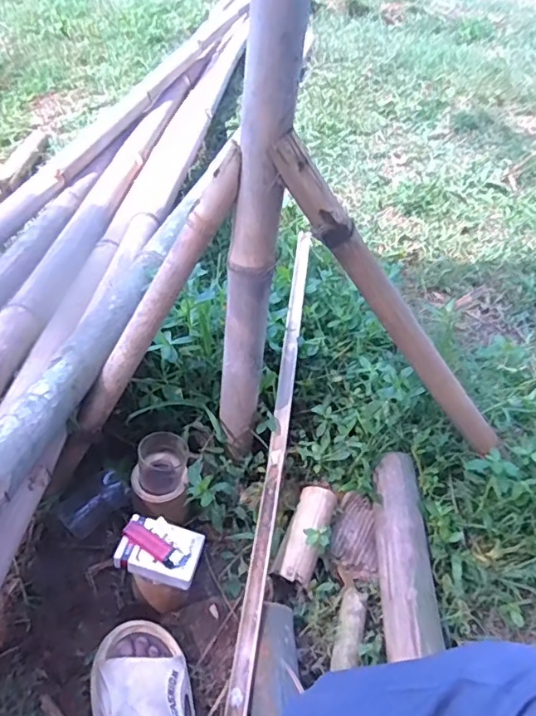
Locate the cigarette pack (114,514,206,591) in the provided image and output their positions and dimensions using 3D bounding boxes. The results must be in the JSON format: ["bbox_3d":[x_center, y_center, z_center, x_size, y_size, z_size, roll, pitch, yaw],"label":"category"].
[{"bbox_3d":[-0.135,0.241,0.693,0.099,0.030,0.067,15,42,8],"label":"cigarette pack"}]

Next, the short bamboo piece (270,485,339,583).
[{"bbox_3d":[0.056,0.251,0.800,0.057,0.040,0.147,19,43,13],"label":"short bamboo piece"}]

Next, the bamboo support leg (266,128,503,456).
[{"bbox_3d":[0.171,-0.046,0.713,0.040,0.554,0.034,-26,33,26],"label":"bamboo support leg"}]

